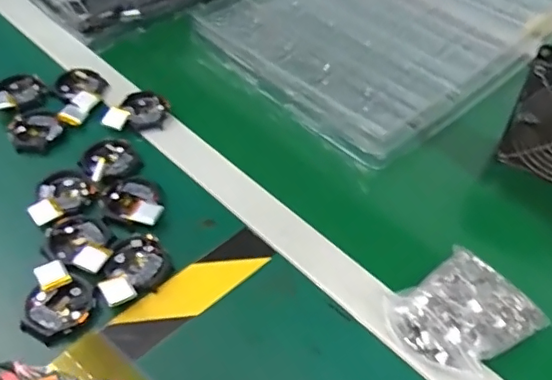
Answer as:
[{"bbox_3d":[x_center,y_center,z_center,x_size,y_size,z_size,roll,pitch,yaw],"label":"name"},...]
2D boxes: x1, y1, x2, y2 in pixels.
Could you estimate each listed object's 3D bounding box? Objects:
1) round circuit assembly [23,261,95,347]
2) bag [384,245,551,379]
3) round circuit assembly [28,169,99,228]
[{"bbox_3d":[-0.167,0.083,0.419,0.056,0.016,0.051,2,48,-2],"label":"round circuit assembly"},{"bbox_3d":[0.141,0.094,0.423,0.108,0.024,0.079,-30,56,-27],"label":"bag"},{"bbox_3d":[-0.188,0.005,0.484,0.045,0.011,0.060,30,53,22],"label":"round circuit assembly"}]

